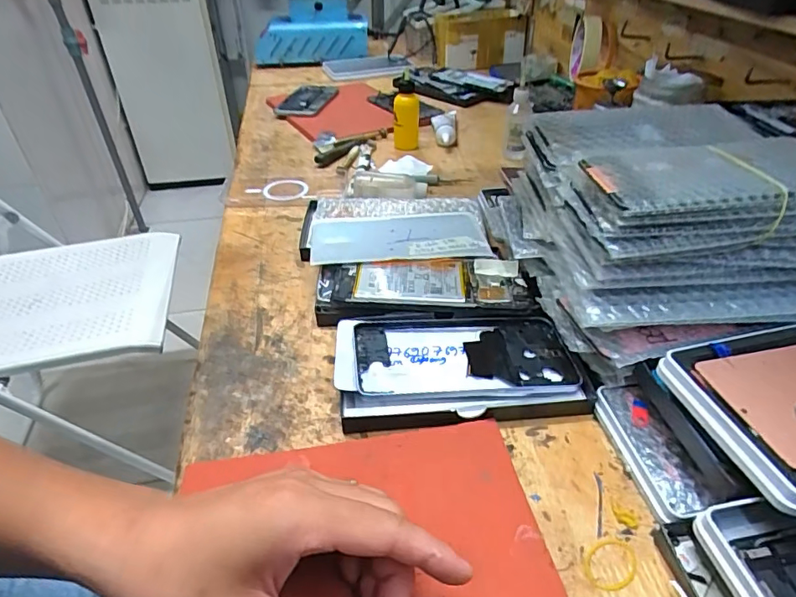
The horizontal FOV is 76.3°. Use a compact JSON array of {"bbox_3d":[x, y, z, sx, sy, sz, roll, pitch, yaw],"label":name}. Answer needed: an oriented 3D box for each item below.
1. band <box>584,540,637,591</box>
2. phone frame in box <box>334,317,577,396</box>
[{"bbox_3d":[0.117,0.144,0.276,0.033,0.004,0.023,-22,42,-25],"label":"band"},{"bbox_3d":[0.042,0.042,0.382,0.174,0.021,0.076,-3,38,-3],"label":"phone frame in box"}]

